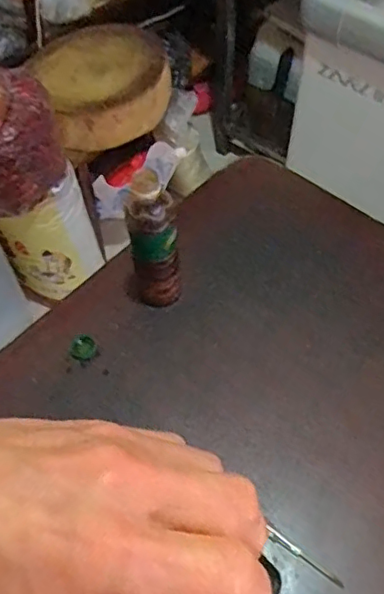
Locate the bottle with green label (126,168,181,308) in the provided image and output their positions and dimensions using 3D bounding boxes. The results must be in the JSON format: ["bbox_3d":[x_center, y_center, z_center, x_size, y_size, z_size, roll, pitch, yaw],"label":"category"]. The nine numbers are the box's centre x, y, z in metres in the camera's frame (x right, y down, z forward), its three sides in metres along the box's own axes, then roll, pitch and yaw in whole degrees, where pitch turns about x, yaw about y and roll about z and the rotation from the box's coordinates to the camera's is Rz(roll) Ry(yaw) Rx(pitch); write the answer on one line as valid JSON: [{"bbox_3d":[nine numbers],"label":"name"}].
[{"bbox_3d":[-0.046,-0.064,0.692,0.059,0.184,0.056,-7,57,-3],"label":"bottle with green label"}]

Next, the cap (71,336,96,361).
[{"bbox_3d":[-0.139,0.066,0.736,0.031,0.012,0.033,-1,57,1],"label":"cap"}]

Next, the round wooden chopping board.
[{"bbox_3d":[-0.227,-0.562,1.477,0.342,0.120,0.357,-1,57,1],"label":"round wooden chopping board"}]

